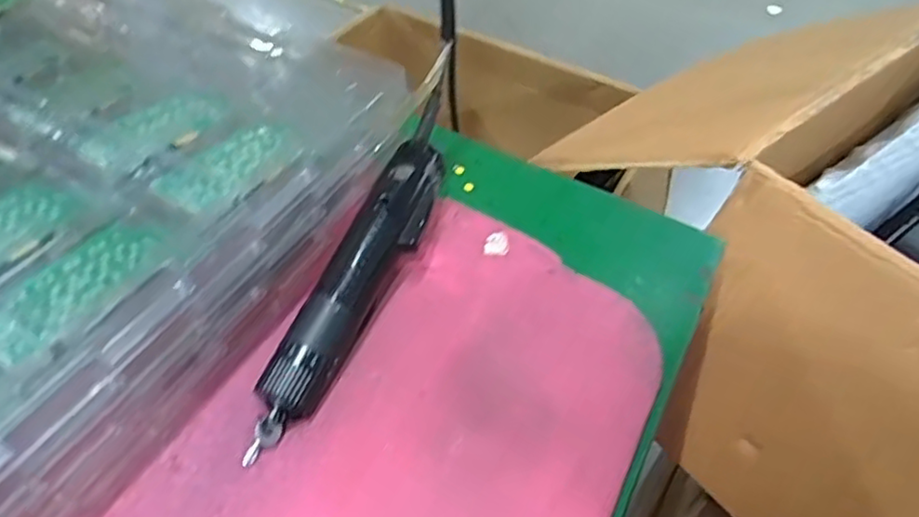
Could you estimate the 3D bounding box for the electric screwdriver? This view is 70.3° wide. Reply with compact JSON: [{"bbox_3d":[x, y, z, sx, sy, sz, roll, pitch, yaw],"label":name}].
[{"bbox_3d":[-0.062,0.017,0.397,0.040,0.043,0.229,20,60,11],"label":"electric screwdriver"}]

